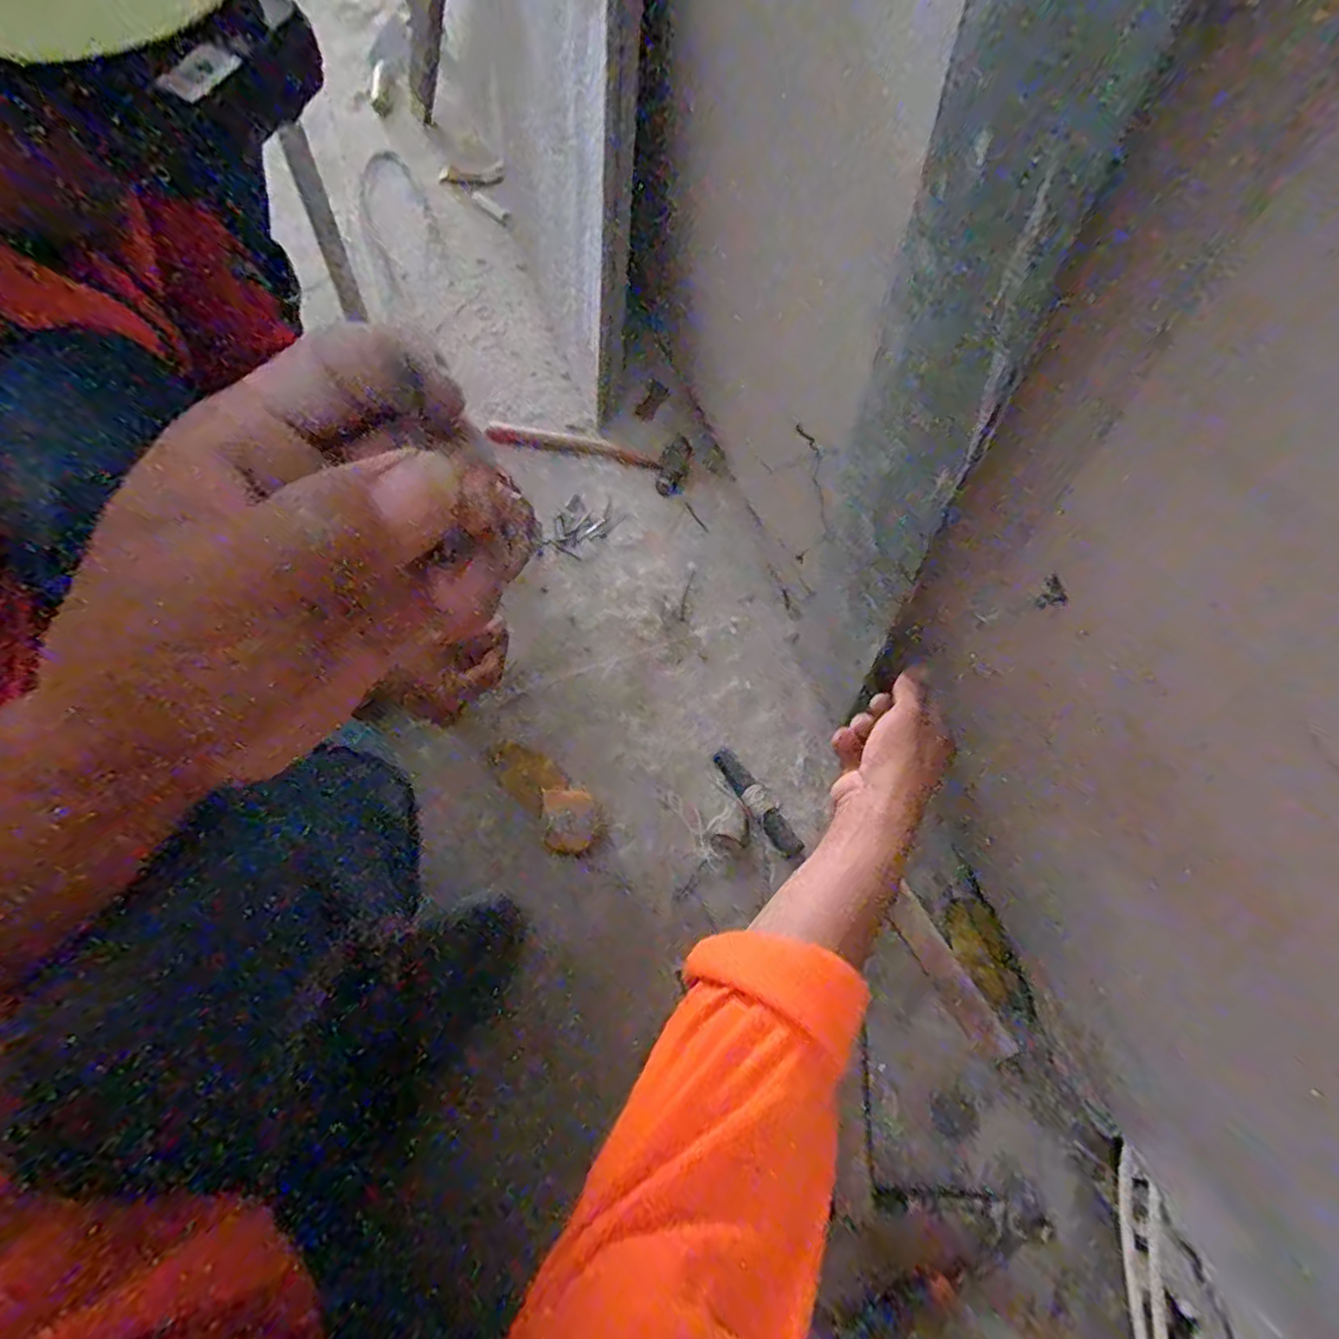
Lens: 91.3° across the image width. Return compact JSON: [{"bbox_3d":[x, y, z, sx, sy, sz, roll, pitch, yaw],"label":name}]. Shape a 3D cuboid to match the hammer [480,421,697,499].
[{"bbox_3d":[-0.105,-0.299,0.908,0.276,0.030,0.088,12,66,9],"label":"hammer"}]

